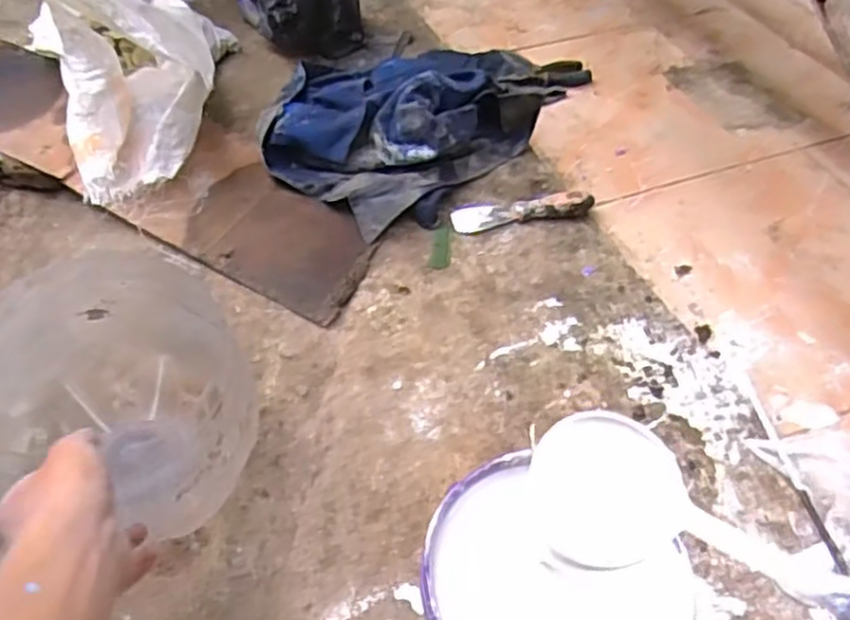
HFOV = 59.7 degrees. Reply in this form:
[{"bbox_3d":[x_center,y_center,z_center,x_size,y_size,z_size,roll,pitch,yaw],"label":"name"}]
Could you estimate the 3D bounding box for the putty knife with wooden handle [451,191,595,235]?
[{"bbox_3d":[0.133,-0.137,1.009,0.191,0.027,0.043,-6,51,-9],"label":"putty knife with wooden handle"}]

